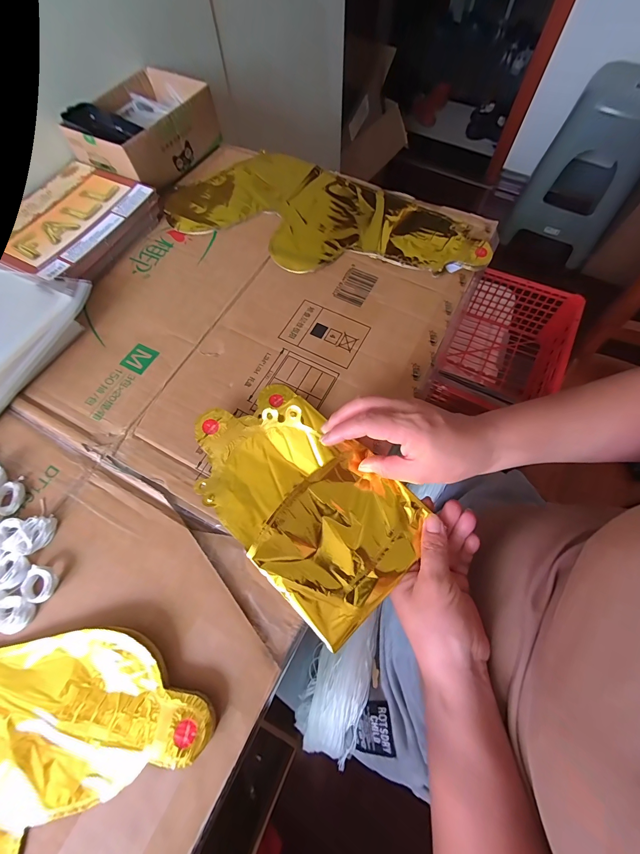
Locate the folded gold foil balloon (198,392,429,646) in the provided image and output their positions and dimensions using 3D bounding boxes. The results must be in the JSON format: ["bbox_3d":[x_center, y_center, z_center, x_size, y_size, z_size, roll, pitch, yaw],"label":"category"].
[{"bbox_3d":[-0.017,0.059,0.302,0.137,0.022,0.218,-42,71,-14],"label":"folded gold foil balloon"}]

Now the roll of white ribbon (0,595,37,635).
[{"bbox_3d":[-0.253,0.154,0.269,0.033,0.008,0.027,19,69,10],"label":"roll of white ribbon"}]

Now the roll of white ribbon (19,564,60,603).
[{"bbox_3d":[-0.242,0.134,0.282,0.026,0.011,0.026,-1,67,2],"label":"roll of white ribbon"}]

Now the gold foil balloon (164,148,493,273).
[{"bbox_3d":[0.001,-0.290,0.448,0.429,0.011,0.202,27,71,13],"label":"gold foil balloon"}]

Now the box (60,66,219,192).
[{"bbox_3d":[-0.261,-0.442,0.491,0.144,0.067,0.184,28,71,13],"label":"box"}]

